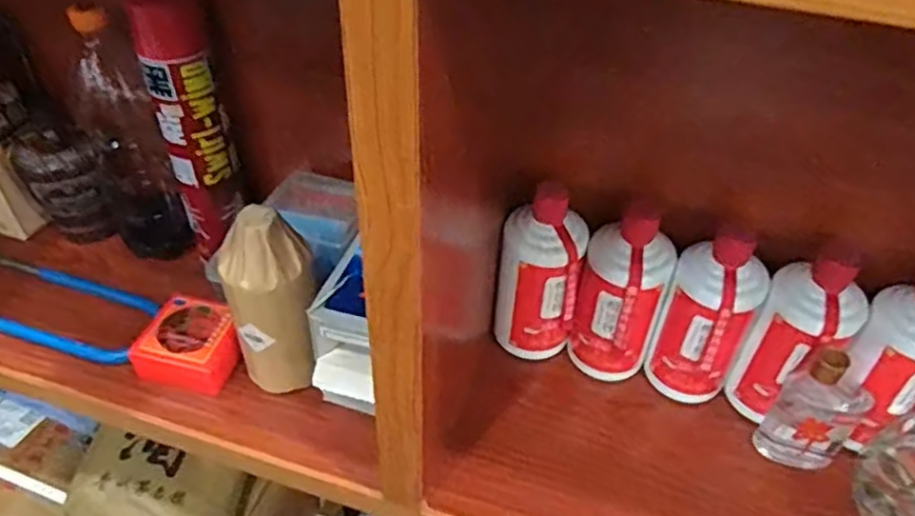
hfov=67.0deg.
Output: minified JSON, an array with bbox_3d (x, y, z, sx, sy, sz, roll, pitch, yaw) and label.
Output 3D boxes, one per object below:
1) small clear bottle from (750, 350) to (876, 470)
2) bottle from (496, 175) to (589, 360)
[{"bbox_3d":[0.304,0.127,0.581,0.063,0.131,0.040,30,50,26],"label":"small clear bottle"},{"bbox_3d":[0.077,0.017,0.649,0.071,0.162,0.059,7,44,4],"label":"bottle"}]

